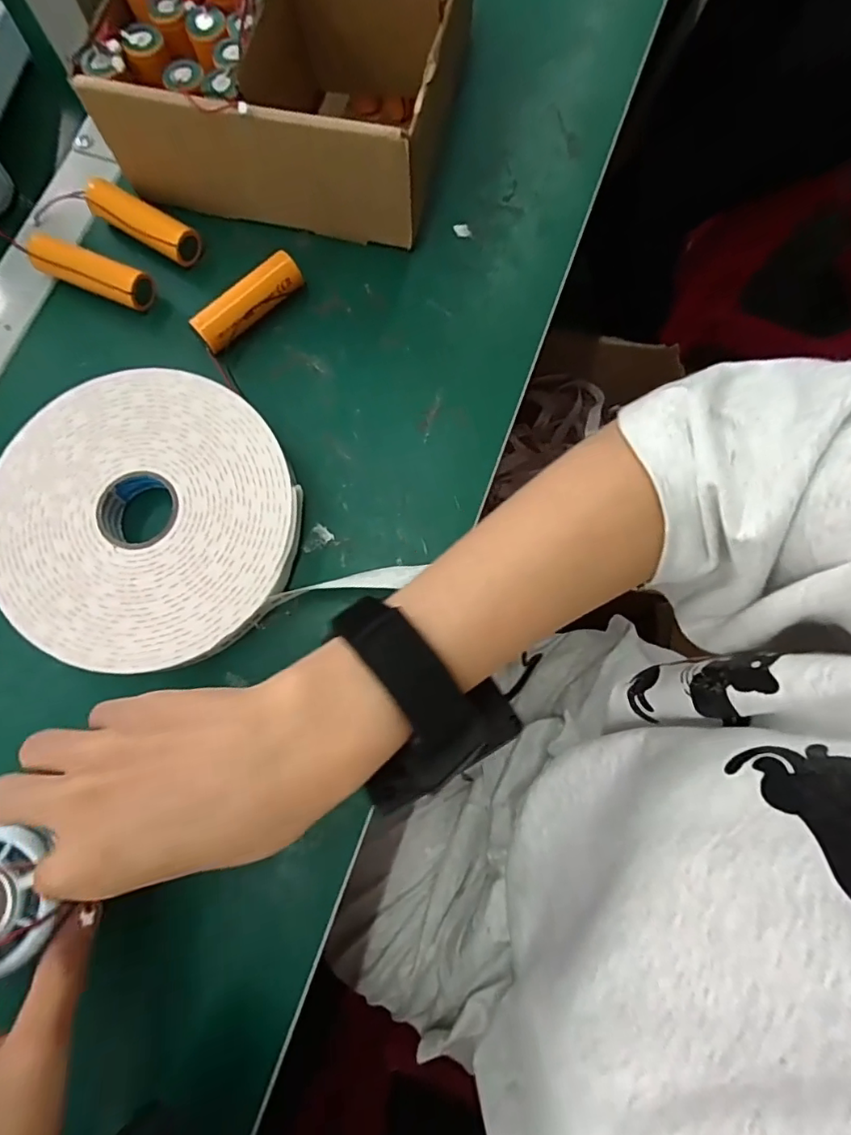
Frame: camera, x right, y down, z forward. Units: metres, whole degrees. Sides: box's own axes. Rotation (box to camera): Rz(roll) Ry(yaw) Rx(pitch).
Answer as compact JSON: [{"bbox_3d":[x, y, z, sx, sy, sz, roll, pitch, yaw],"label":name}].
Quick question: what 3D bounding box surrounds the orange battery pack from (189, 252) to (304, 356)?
[{"bbox_3d":[-0.105,-0.156,0.324,0.017,0.023,0.072,44,79,9],"label":"orange battery pack"}]

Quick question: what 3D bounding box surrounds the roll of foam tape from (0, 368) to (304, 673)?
[{"bbox_3d":[-0.152,-0.029,0.295,0.152,0.022,0.166,0,76,-1],"label":"roll of foam tape"}]

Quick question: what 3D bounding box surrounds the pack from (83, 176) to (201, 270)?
[{"bbox_3d":[-0.176,-0.215,0.338,0.075,0.023,0.026,35,78,8],"label":"pack"}]

